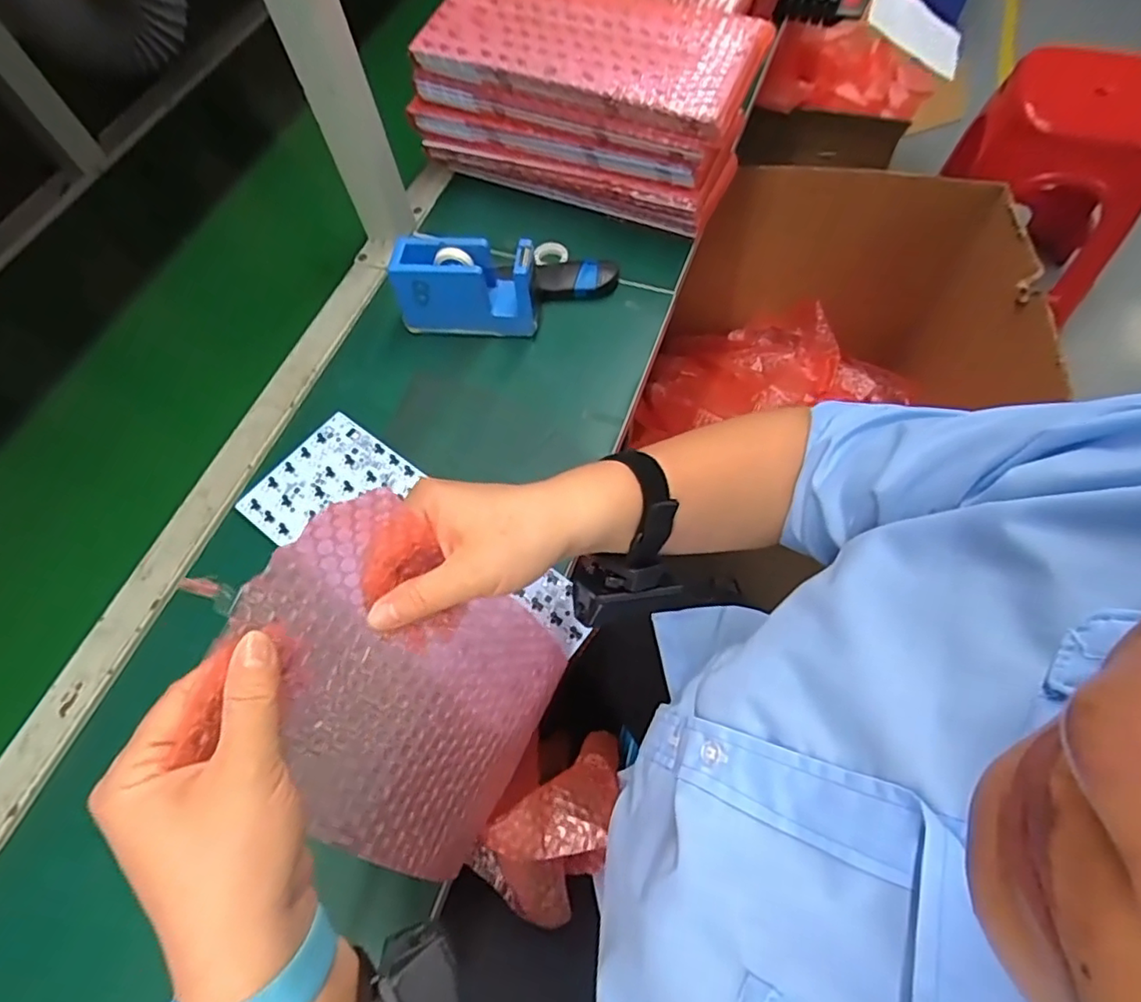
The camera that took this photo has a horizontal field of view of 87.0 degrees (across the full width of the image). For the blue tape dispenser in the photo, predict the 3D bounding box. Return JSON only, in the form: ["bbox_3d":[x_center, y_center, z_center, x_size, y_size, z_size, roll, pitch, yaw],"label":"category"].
[{"bbox_3d":[-0.097,-0.201,0.574,0.130,0.083,0.050,3,64,5],"label":"blue tape dispenser"}]

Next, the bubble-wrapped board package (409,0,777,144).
[{"bbox_3d":[0.020,-0.442,0.582,0.312,0.039,0.142,20,66,13],"label":"bubble-wrapped board package"}]

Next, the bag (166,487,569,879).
[{"bbox_3d":[-0.080,0.103,0.325,0.035,0.210,0.142,3,53,44],"label":"bag"}]

